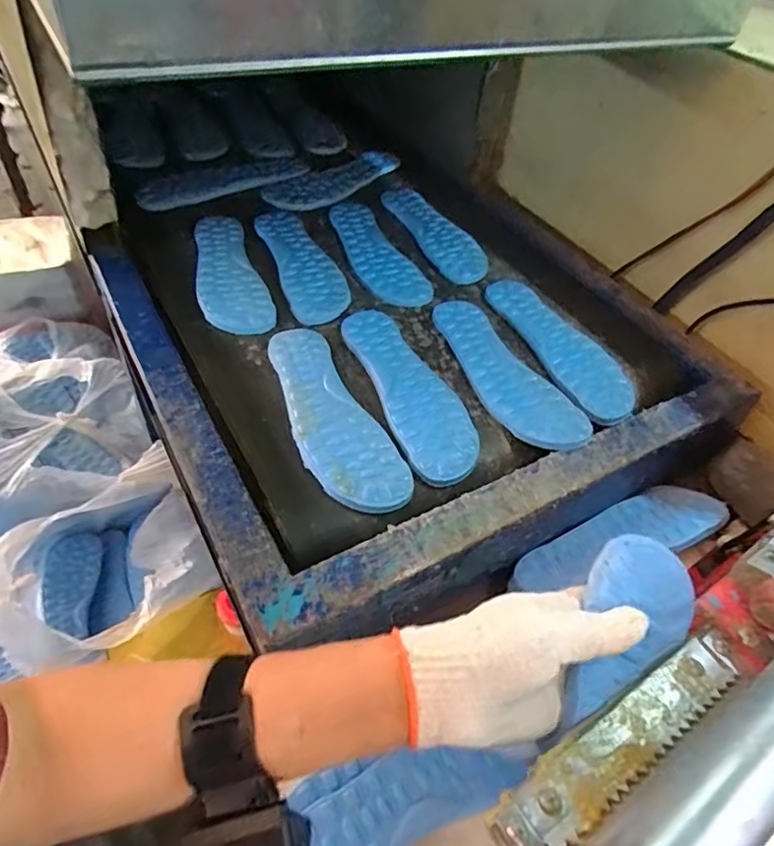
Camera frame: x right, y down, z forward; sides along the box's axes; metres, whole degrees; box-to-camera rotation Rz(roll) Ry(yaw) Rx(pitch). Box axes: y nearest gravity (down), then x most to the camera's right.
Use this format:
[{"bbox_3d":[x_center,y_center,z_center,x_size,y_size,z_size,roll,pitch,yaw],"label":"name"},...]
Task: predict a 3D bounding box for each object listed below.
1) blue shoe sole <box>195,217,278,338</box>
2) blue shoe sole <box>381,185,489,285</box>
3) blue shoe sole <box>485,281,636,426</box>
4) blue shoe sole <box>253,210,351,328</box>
[{"bbox_3d":[-0.198,-0.189,0.696,0.076,0.009,0.233,-13,51,-18],"label":"blue shoe sole"},{"bbox_3d":[0.064,-0.284,0.821,0.072,0.008,0.256,-16,52,-19],"label":"blue shoe sole"},{"bbox_3d":[0.206,-0.094,0.670,0.092,0.012,0.250,-12,51,-16],"label":"blue shoe sole"},{"bbox_3d":[-0.108,-0.208,0.723,0.077,0.007,0.245,-14,51,-18],"label":"blue shoe sole"}]

